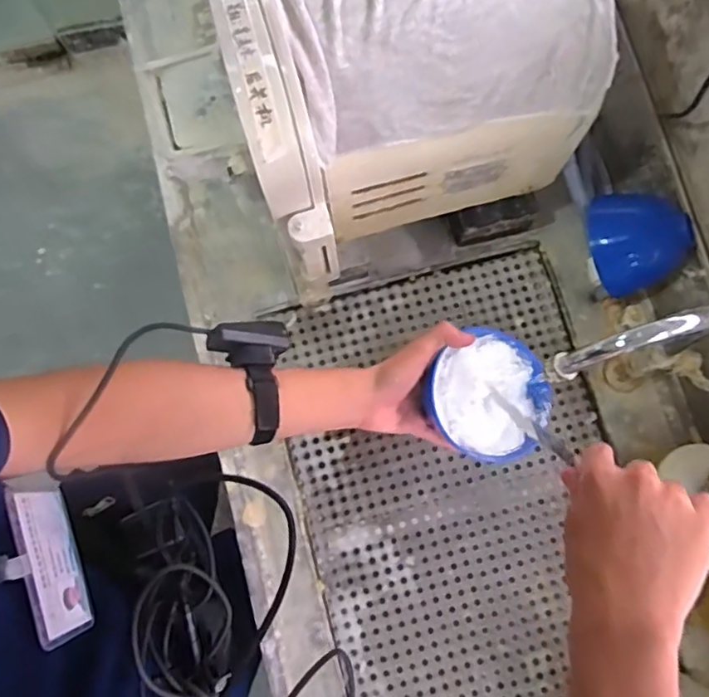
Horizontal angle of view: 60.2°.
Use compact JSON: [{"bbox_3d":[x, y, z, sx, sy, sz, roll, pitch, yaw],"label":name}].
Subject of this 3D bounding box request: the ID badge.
[{"bbox_3d":[-0.207,0.142,0.413,0.006,0.086,0.107,-19,79,-5],"label":"ID badge"}]

